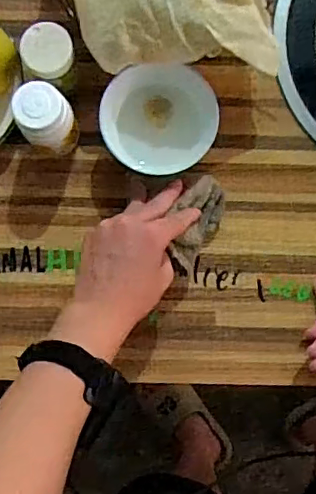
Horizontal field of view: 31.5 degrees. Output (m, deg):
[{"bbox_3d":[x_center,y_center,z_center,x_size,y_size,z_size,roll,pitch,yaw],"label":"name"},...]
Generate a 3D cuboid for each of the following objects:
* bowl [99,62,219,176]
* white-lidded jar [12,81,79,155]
[{"bbox_3d":[0.002,-0.130,0.579,0.113,0.059,0.109,0,87,0],"label":"bowl"},{"bbox_3d":[-0.107,-0.122,0.551,0.051,0.094,0.049,0,87,0],"label":"white-lidded jar"}]

